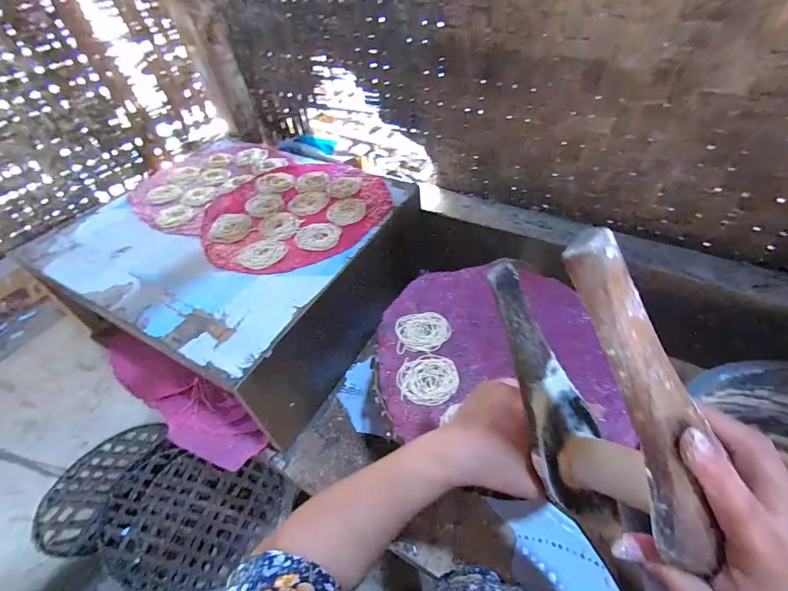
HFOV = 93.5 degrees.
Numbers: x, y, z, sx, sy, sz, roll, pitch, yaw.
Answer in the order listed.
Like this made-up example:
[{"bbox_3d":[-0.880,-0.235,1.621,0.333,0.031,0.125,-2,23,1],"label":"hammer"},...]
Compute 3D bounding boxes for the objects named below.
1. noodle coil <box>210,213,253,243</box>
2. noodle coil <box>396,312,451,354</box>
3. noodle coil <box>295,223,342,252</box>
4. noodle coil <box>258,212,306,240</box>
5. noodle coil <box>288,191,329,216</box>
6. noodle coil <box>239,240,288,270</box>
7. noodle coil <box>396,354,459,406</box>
[{"bbox_3d":[-0.312,-0.130,0.709,0.070,0.008,0.095,-3,47,2],"label":"noodle coil"},{"bbox_3d":[0.043,0.053,0.550,0.078,0.004,0.067,-6,46,0],"label":"noodle coil"},{"bbox_3d":[-0.136,-0.108,0.668,0.079,0.006,0.069,-4,47,2],"label":"noodle coil"},{"bbox_3d":[-0.215,-0.131,0.699,0.096,0.009,0.072,26,54,27],"label":"noodle coil"},{"bbox_3d":[-0.172,-0.187,0.746,0.071,0.007,0.082,20,52,22],"label":"noodle coil"},{"bbox_3d":[-0.228,-0.072,0.644,0.075,0.006,0.067,7,48,12],"label":"noodle coil"},{"bbox_3d":[0.046,0.110,0.495,0.079,0.004,0.073,-3,47,3],"label":"noodle coil"}]

